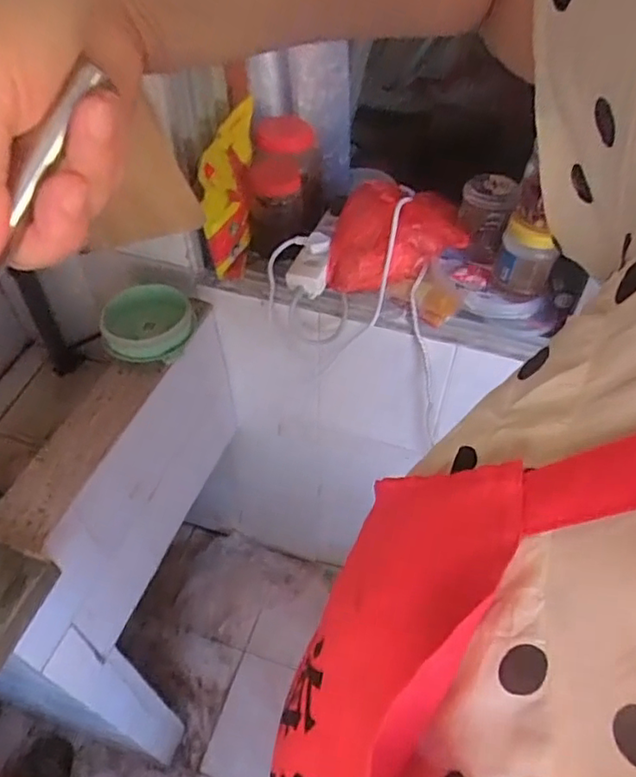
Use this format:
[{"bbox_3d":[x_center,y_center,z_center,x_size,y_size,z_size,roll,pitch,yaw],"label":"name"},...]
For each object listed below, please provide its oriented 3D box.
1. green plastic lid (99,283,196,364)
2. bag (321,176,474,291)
[{"bbox_3d":[-0.233,-0.087,0.834,0.122,0.050,0.114,0,50,0],"label":"green plastic lid"},{"bbox_3d":[0.114,-0.216,0.871,0.190,0.082,0.133,4,50,4],"label":"bag"}]

